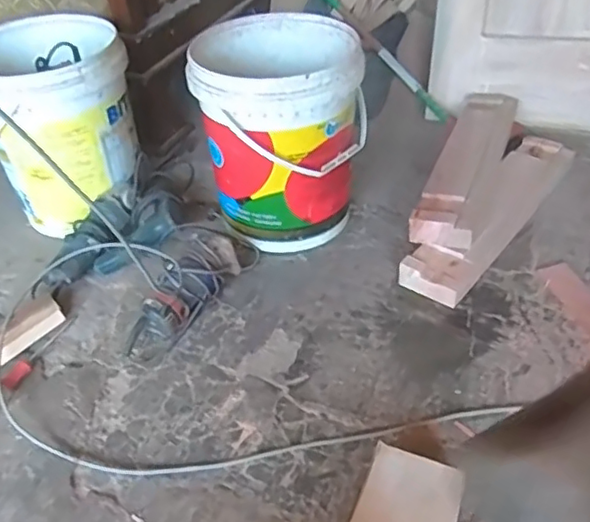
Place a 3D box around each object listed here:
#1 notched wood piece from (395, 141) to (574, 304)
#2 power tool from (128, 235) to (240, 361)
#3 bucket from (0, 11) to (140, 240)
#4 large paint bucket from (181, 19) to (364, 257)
[{"bbox_3d":[0.401,-0.110,1.219,0.118,0.056,0.551,26,51,30],"label":"notched wood piece"},{"bbox_3d":[-0.203,0.045,1.083,0.090,0.078,0.274,21,48,26],"label":"power tool"},{"bbox_3d":[-0.471,-0.273,1.266,0.294,0.359,0.290,-3,42,3],"label":"bucket"},{"bbox_3d":[-0.024,-0.251,1.196,0.300,0.346,0.300,-7,42,-2],"label":"large paint bucket"}]

